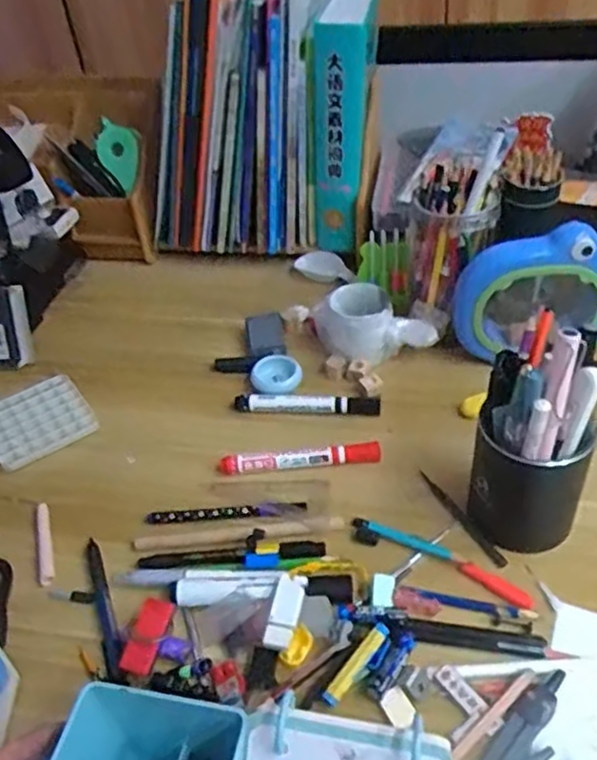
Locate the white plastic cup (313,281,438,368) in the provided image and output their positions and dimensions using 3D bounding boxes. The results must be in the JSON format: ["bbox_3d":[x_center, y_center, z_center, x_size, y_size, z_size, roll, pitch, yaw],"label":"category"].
[{"bbox_3d":[0.075,-0.055,0.692,0.116,0.060,0.066,-1,41,6],"label":"white plastic cup"}]

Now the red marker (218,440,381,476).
[{"bbox_3d":[0.001,0.069,0.600,0.140,0.019,0.019,-4,41,3],"label":"red marker"}]

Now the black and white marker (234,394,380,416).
[{"bbox_3d":[0.008,0.022,0.654,0.140,0.014,0.019,1,41,9],"label":"black and white marker"}]

